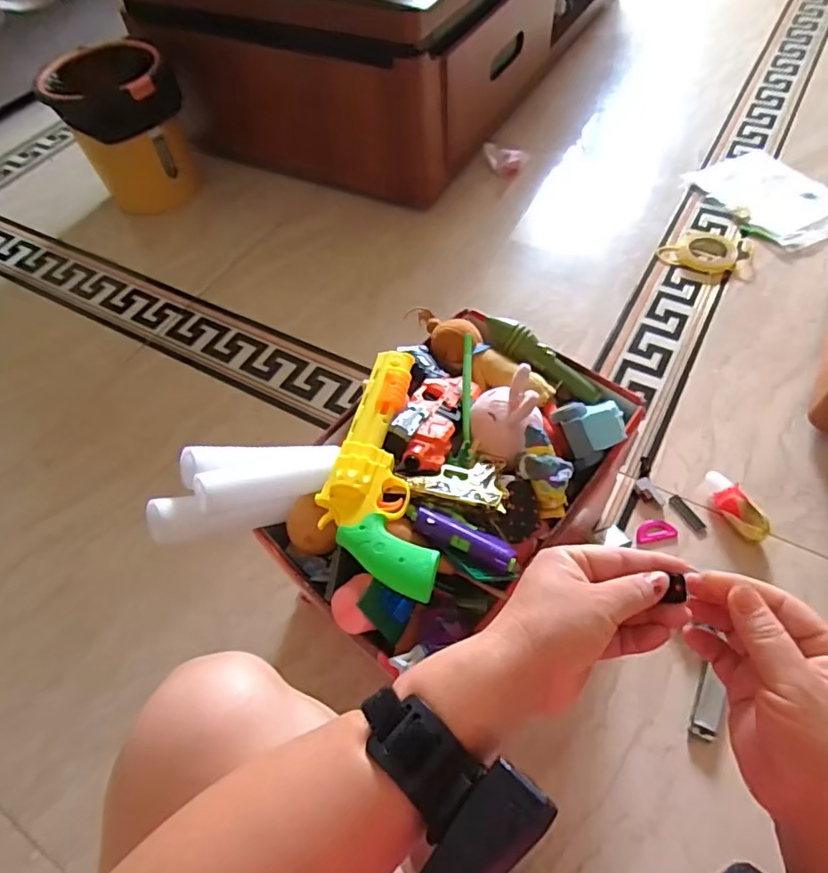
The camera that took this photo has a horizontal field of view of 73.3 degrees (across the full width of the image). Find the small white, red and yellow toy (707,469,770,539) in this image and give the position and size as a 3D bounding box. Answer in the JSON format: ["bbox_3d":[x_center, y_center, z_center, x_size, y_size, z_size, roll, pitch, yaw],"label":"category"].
[{"bbox_3d":[0.461,0.101,0.805,0.038,0.040,0.113,-22,57,-10],"label":"small white, red and yellow toy"}]

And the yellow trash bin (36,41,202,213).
[{"bbox_3d":[-0.679,-0.735,1.334,0.253,0.293,0.289,-25,57,-12],"label":"yellow trash bin"}]

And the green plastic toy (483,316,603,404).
[{"bbox_3d":[0.152,-0.092,0.665,0.155,0.038,0.037,32,64,24],"label":"green plastic toy"}]

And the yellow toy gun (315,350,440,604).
[{"bbox_3d":[-0.036,0.022,0.535,0.100,0.022,0.259,-4,55,3],"label":"yellow toy gun"}]

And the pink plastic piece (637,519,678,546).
[{"bbox_3d":[0.353,0.137,0.815,0.064,0.007,0.035,-13,55,-4],"label":"pink plastic piece"}]

